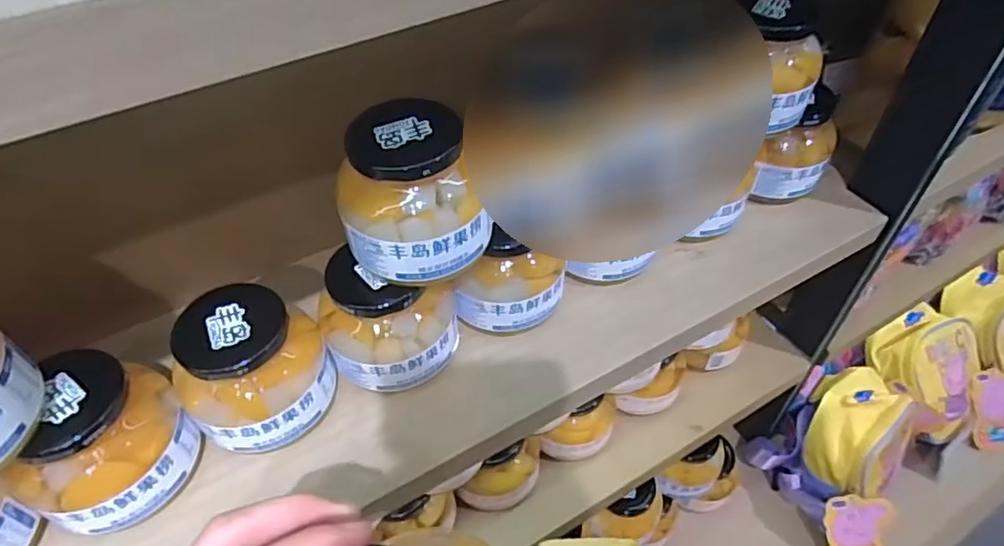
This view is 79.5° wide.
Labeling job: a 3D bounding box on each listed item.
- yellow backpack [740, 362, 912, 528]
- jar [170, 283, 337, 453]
[{"bbox_3d":[0.420,0.208,0.758,0.138,0.158,0.133,-29,54,-22],"label":"yellow backpack"},{"bbox_3d":[-0.154,0.057,0.375,0.085,0.072,0.074,-29,54,-22],"label":"jar"}]

